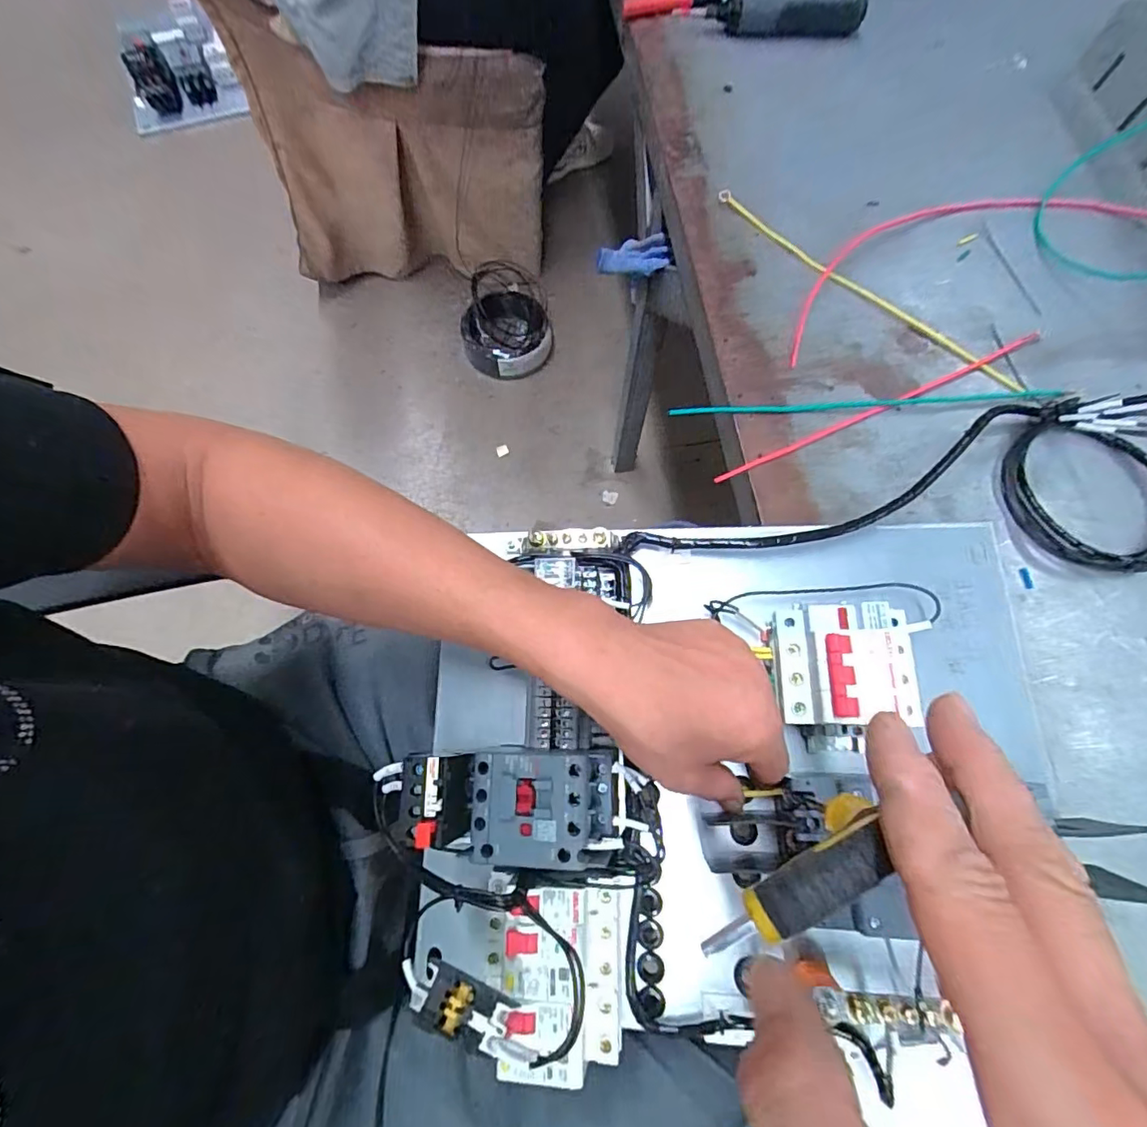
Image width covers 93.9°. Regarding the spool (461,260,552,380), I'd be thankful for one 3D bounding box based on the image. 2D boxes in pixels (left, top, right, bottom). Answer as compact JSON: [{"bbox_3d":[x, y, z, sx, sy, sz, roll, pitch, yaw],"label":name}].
[{"bbox_3d":[-0.146,-0.530,1.173,0.192,0.112,0.249,-6,71,-4],"label":"spool"}]

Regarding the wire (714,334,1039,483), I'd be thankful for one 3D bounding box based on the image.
[{"bbox_3d":[0.268,-0.136,0.456,0.334,0.008,0.007,-24,73,-10],"label":"wire"}]

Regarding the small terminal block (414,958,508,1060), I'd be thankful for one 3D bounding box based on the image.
[{"bbox_3d":[-0.053,0.215,0.257,0.042,0.022,0.022,18,71,5],"label":"small terminal block"}]

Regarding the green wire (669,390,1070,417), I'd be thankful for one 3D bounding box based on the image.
[{"bbox_3d":[0.250,-0.138,0.456,0.339,0.009,0.011,-3,71,-2],"label":"green wire"}]

